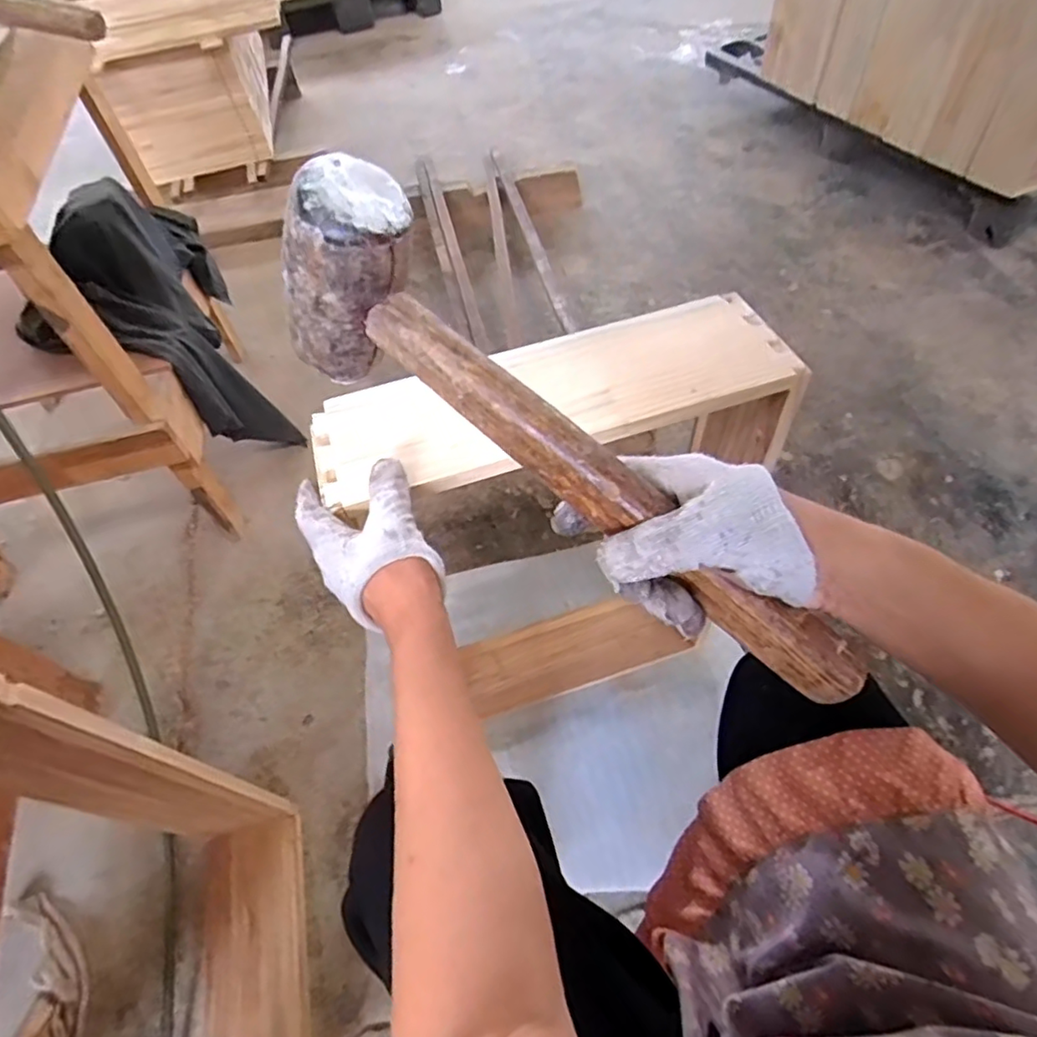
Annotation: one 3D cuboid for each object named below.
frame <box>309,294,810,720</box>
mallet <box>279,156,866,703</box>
[{"bbox_3d":[0.052,0.042,0.701,0.385,0.546,0.143,-20,58,-9],"label":"frame"},{"bbox_3d":[0.031,-0.020,0.300,0.354,0.087,0.050,40,65,-4],"label":"mallet"}]

